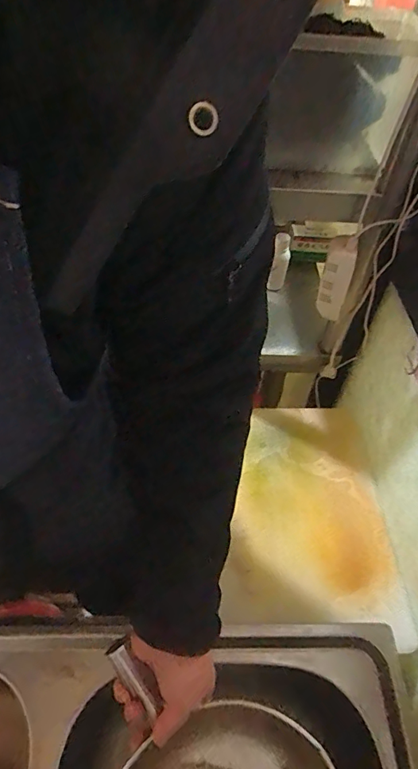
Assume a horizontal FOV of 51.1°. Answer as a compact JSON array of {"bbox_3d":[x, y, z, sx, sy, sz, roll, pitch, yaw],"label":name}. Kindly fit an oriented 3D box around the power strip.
[{"bbox_3d":[0.180,-0.149,0.628,0.039,0.118,0.050,15,52,8],"label":"power strip"}]

